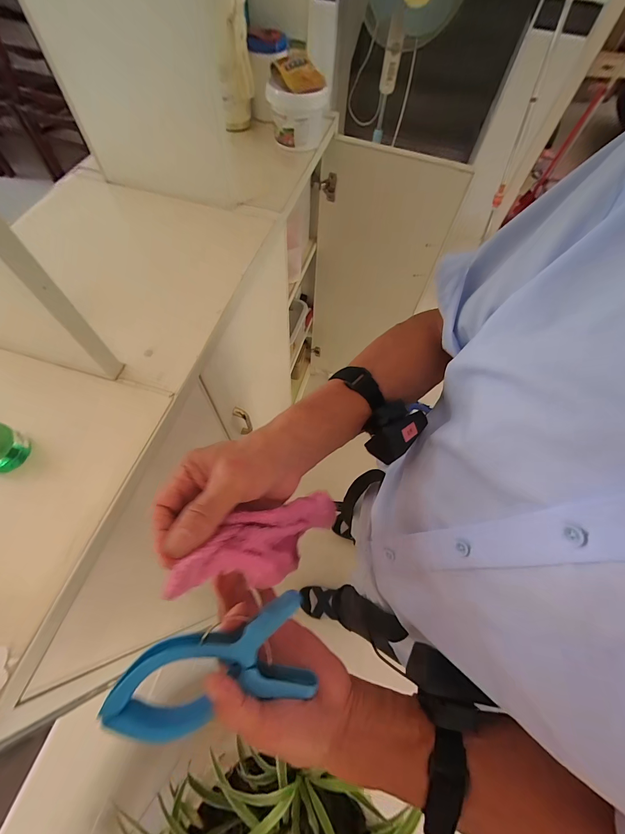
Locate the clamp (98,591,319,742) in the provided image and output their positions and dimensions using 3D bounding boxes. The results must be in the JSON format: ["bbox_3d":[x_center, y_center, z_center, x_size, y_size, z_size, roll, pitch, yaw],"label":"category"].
[{"bbox_3d":[-0.073,0.197,0.247,0.145,0.028,0.068,-15,79,-17],"label":"clamp"}]

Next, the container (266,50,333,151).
[{"bbox_3d":[-0.025,-0.592,0.621,0.106,0.122,0.124,9,63,2],"label":"container"}]

